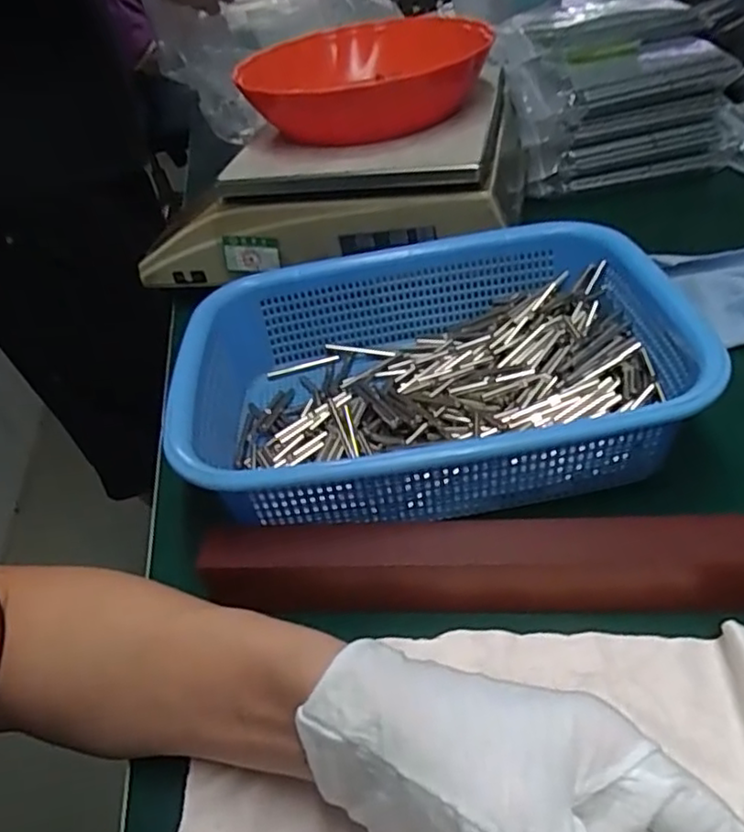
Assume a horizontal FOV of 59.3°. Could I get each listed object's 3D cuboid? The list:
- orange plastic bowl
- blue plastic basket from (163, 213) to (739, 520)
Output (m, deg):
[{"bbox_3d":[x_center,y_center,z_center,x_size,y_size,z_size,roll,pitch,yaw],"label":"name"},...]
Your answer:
[{"bbox_3d":[-0.004,-0.283,0.560,0.199,0.067,0.201,-13,41,1],"label":"orange plastic bowl"},{"bbox_3d":[0.031,-0.020,0.395,0.286,0.083,0.207,-9,40,2],"label":"blue plastic basket"}]

